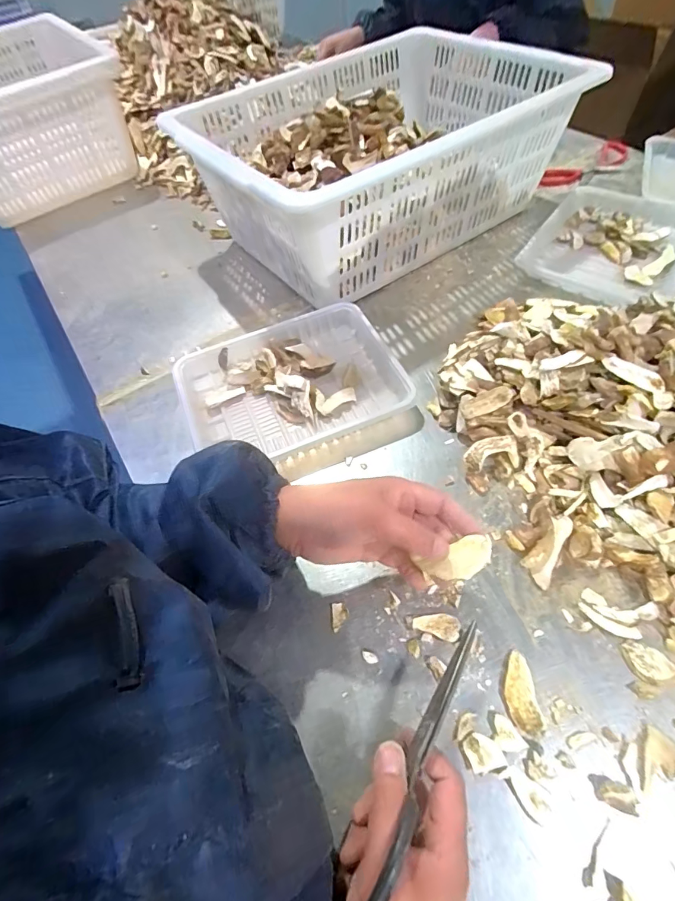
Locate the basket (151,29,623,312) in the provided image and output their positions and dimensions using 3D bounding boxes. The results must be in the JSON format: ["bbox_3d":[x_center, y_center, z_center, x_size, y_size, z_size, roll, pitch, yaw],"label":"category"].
[{"bbox_3d":[0.059,-0.472,0.703,0.563,0.197,0.415,-31,58,-16],"label":"basket"}]

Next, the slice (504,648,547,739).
[{"bbox_3d":[0.148,0.197,0.347,0.025,0.006,0.059,-6,54,1],"label":"slice"}]

